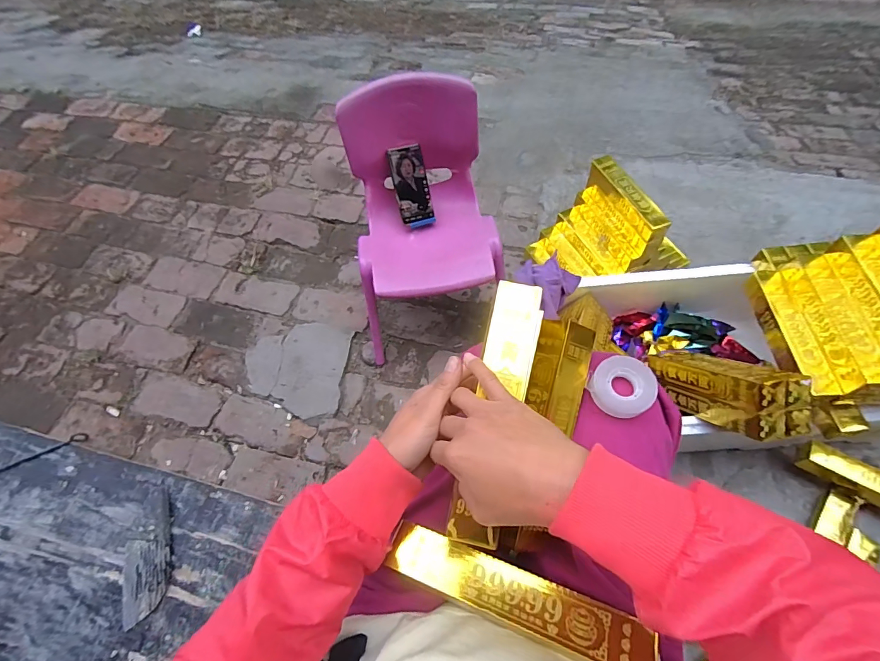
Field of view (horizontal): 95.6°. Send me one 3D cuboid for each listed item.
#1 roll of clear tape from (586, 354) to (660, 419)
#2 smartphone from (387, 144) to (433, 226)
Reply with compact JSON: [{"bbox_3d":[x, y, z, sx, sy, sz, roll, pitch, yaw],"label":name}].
[{"bbox_3d":[0.189,0.055,0.411,0.062,0.015,0.062,-3,73,11],"label":"roll of clear tape"},{"bbox_3d":[-0.062,-0.316,0.866,0.068,0.152,0.010,-13,16,-6],"label":"smartphone"}]

